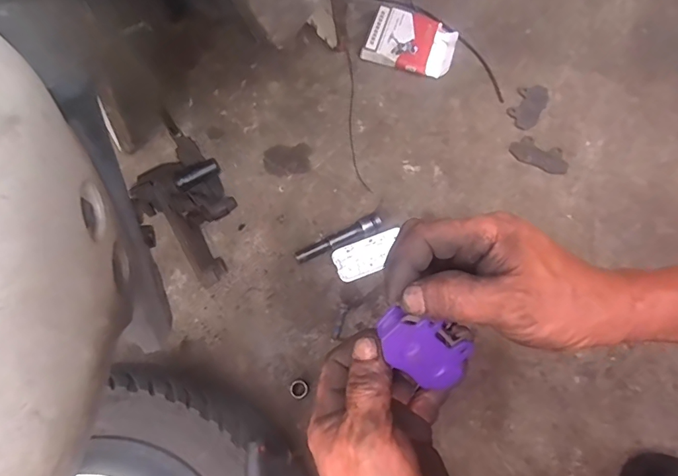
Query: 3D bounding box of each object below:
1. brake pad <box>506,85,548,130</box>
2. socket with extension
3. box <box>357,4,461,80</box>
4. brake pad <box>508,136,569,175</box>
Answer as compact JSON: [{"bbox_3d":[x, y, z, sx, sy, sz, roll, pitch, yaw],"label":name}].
[{"bbox_3d":[0.256,-0.180,0.628,0.042,0.005,0.073,28,72,10],"label":"brake pad"},{"bbox_3d":[-0.001,0.000,0.547,0.107,0.019,0.019,-24,72,-8],"label":"socket with extension"},{"bbox_3d":[0.103,-0.277,0.653,0.117,0.026,0.096,20,71,7],"label":"box"},{"bbox_3d":[0.262,-0.109,0.604,0.074,0.004,0.039,28,72,10],"label":"brake pad"}]

